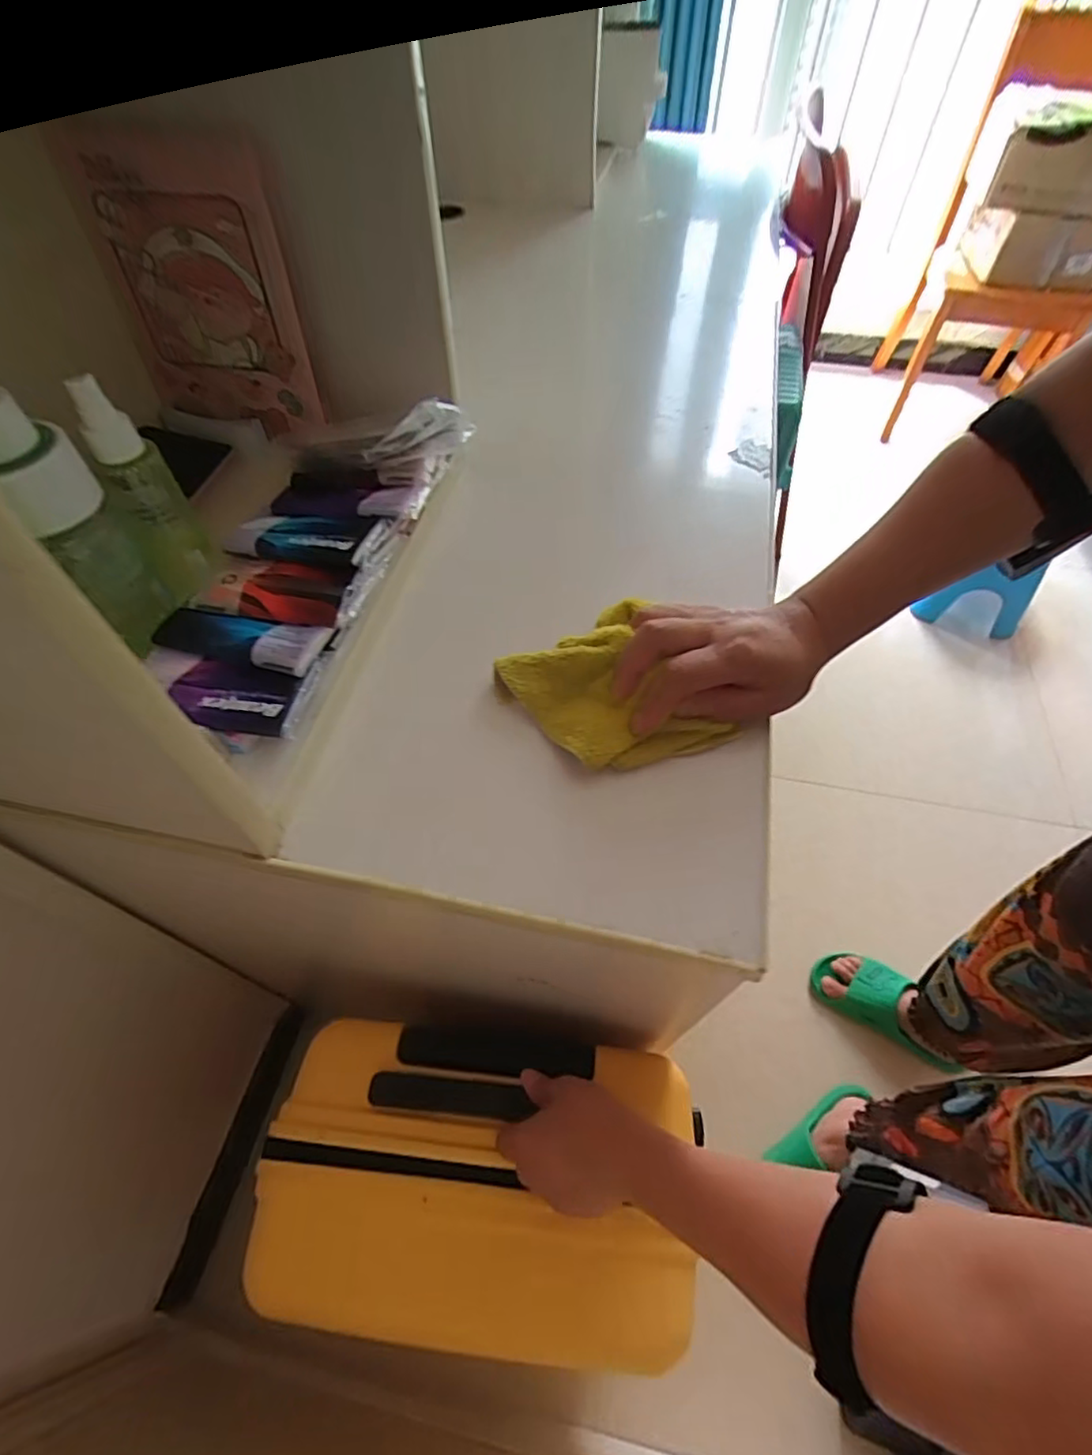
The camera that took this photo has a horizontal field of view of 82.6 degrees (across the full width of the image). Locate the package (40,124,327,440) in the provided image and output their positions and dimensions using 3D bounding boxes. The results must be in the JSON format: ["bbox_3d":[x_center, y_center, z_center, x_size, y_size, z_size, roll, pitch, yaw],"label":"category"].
[{"bbox_3d":[-0.257,-0.323,0.468,0.137,0.185,0.012,5,50,4],"label":"package"}]

